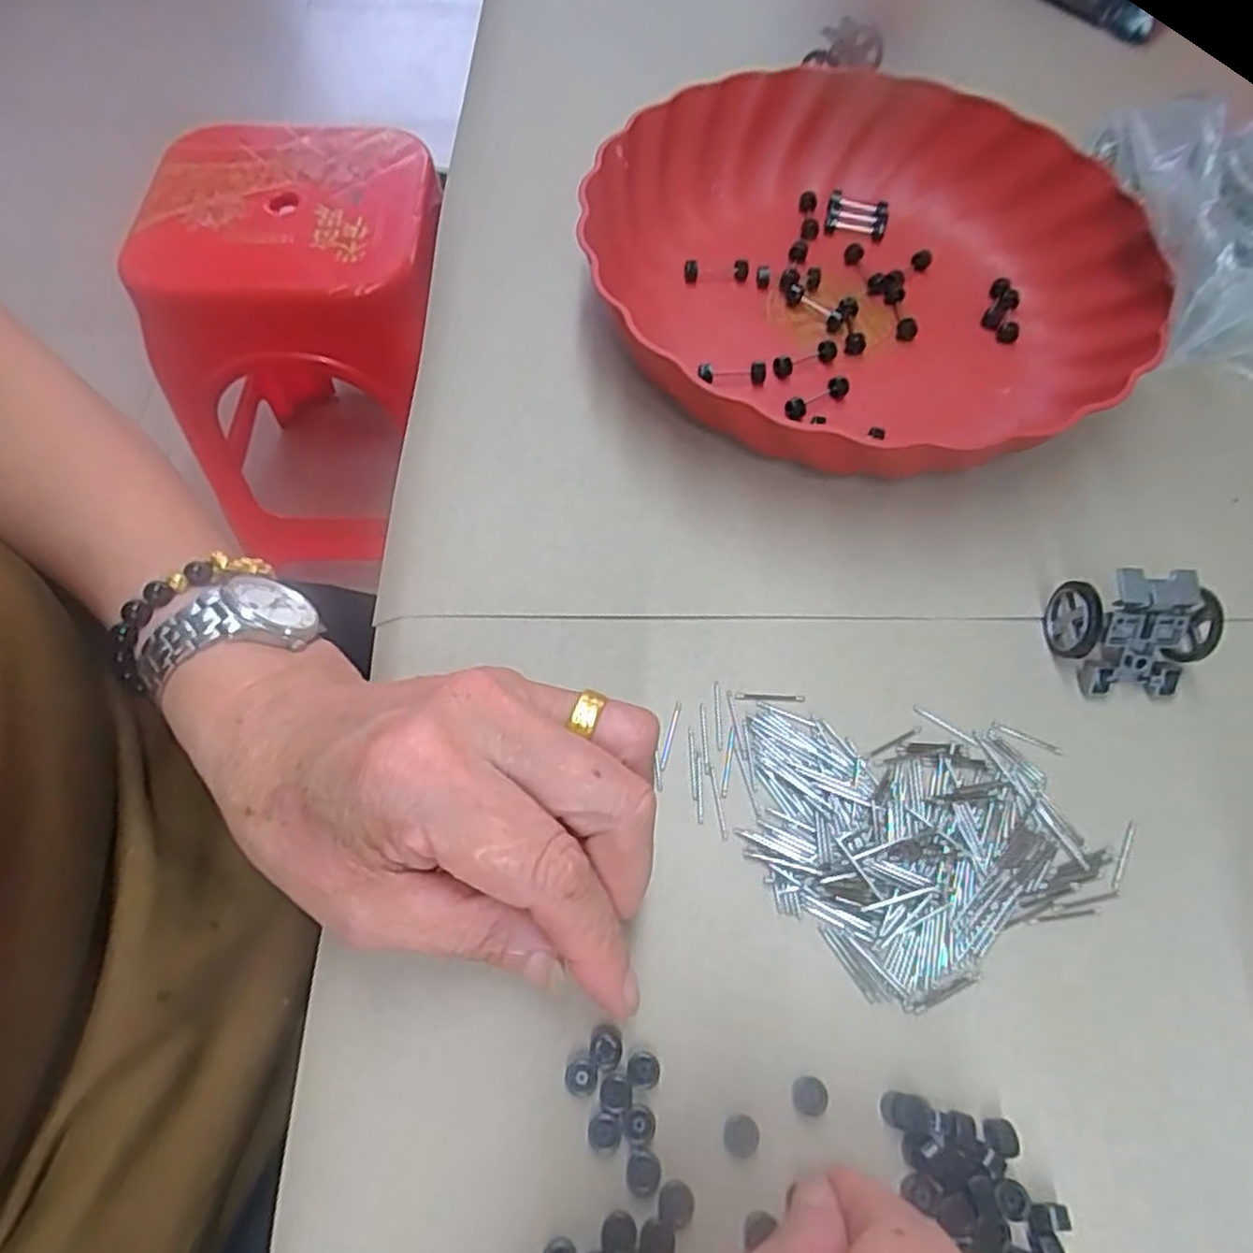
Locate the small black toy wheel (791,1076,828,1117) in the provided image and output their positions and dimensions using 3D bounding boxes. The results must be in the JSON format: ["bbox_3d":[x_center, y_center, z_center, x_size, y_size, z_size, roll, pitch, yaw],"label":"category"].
[{"bbox_3d":[0.051,0.131,0.203,0.009,0.004,0.009,1,62,-2],"label":"small black toy wheel"}]

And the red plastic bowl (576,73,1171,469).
[{"bbox_3d":[0.106,-0.169,0.339,0.251,0.047,0.243,-22,65,-14],"label":"red plastic bowl"}]

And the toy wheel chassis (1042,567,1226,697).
[{"bbox_3d":[0.184,0.003,0.260,0.050,0.033,0.034,2,62,-2],"label":"toy wheel chassis"}]

